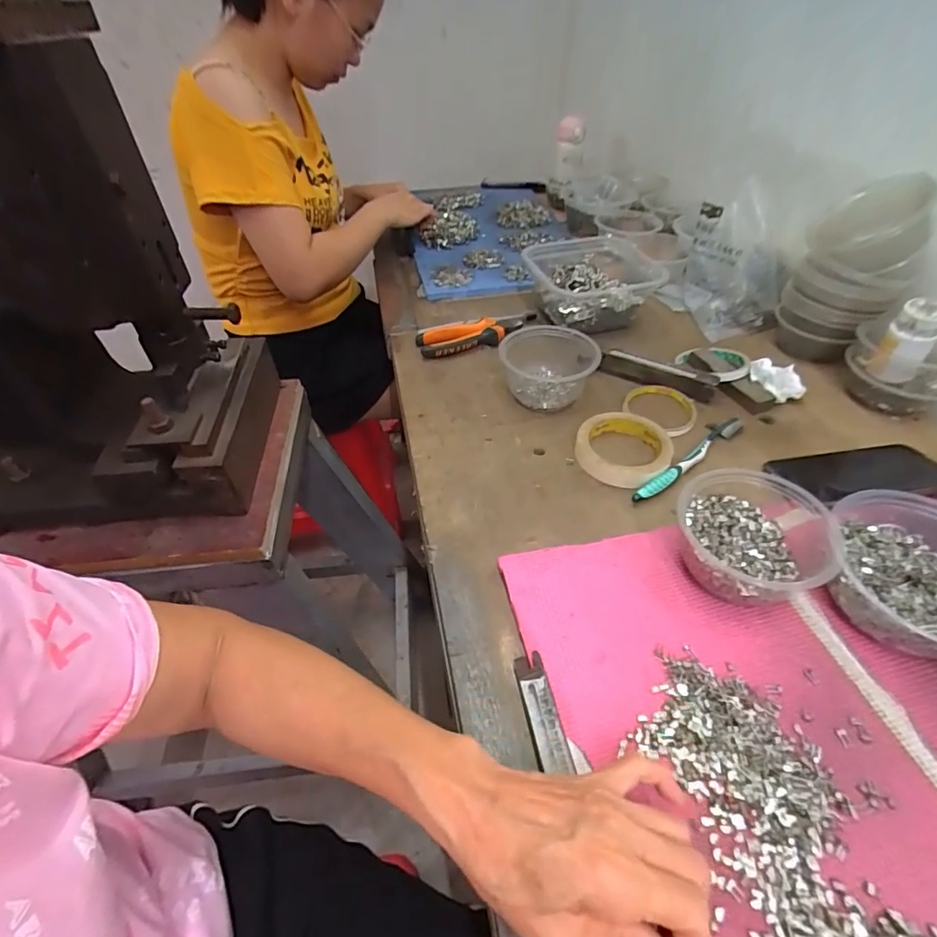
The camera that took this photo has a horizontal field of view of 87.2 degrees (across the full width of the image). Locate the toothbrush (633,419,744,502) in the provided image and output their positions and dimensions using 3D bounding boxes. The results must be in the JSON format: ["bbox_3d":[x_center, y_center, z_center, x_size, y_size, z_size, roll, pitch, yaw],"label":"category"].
[{"bbox_3d":[0.236,-0.014,0.522,0.182,0.015,0.020,-30,52,-26],"label":"toothbrush"}]

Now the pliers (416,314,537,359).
[{"bbox_3d":[0.020,-0.196,0.698,0.184,0.026,0.057,-16,47,-15],"label":"pliers"}]

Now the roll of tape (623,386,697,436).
[{"bbox_3d":[0.229,-0.071,0.591,0.082,0.016,0.080,0,45,0],"label":"roll of tape"}]

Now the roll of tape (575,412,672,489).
[{"bbox_3d":[0.167,-0.023,0.531,0.096,0.021,0.095,0,45,0],"label":"roll of tape"}]

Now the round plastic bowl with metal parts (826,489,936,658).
[{"bbox_3d":[0.344,0.080,0.376,0.124,0.066,0.137,-17,47,-15],"label":"round plastic bowl with metal parts"}]

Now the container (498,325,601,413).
[{"bbox_3d":[0.093,-0.130,0.608,0.102,0.053,0.108,0,45,0],"label":"container"}]

